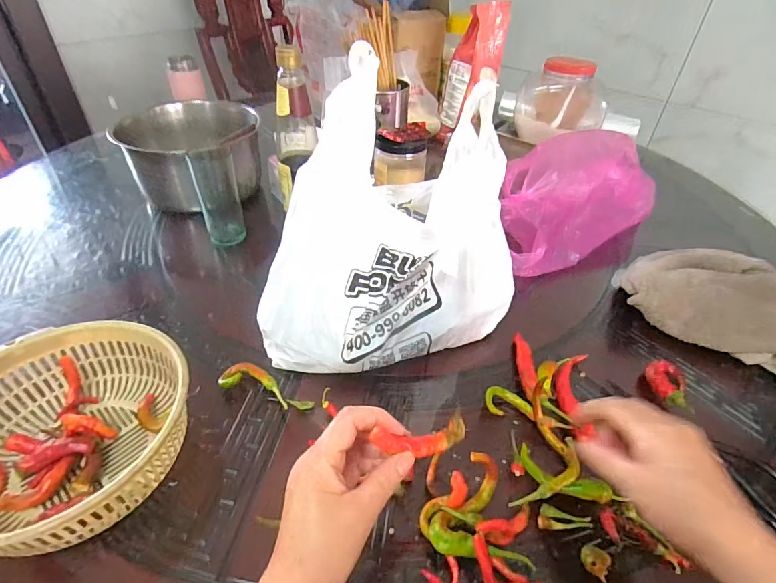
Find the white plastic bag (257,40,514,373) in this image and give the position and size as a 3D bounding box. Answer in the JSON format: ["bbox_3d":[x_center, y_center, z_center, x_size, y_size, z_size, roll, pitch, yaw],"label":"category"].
[{"bbox_3d":[0.001,-0.051,0.431,0.271,0.267,0.141,-19,46,-23],"label":"white plastic bag"}]

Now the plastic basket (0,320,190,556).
[{"bbox_3d":[-0.265,0.120,0.359,0.188,0.080,0.185,2,41,-1],"label":"plastic basket"}]

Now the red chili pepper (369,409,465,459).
[{"bbox_3d":[0.023,0.101,0.296,0.073,0.013,0.023,1,38,-29],"label":"red chili pepper"}]

